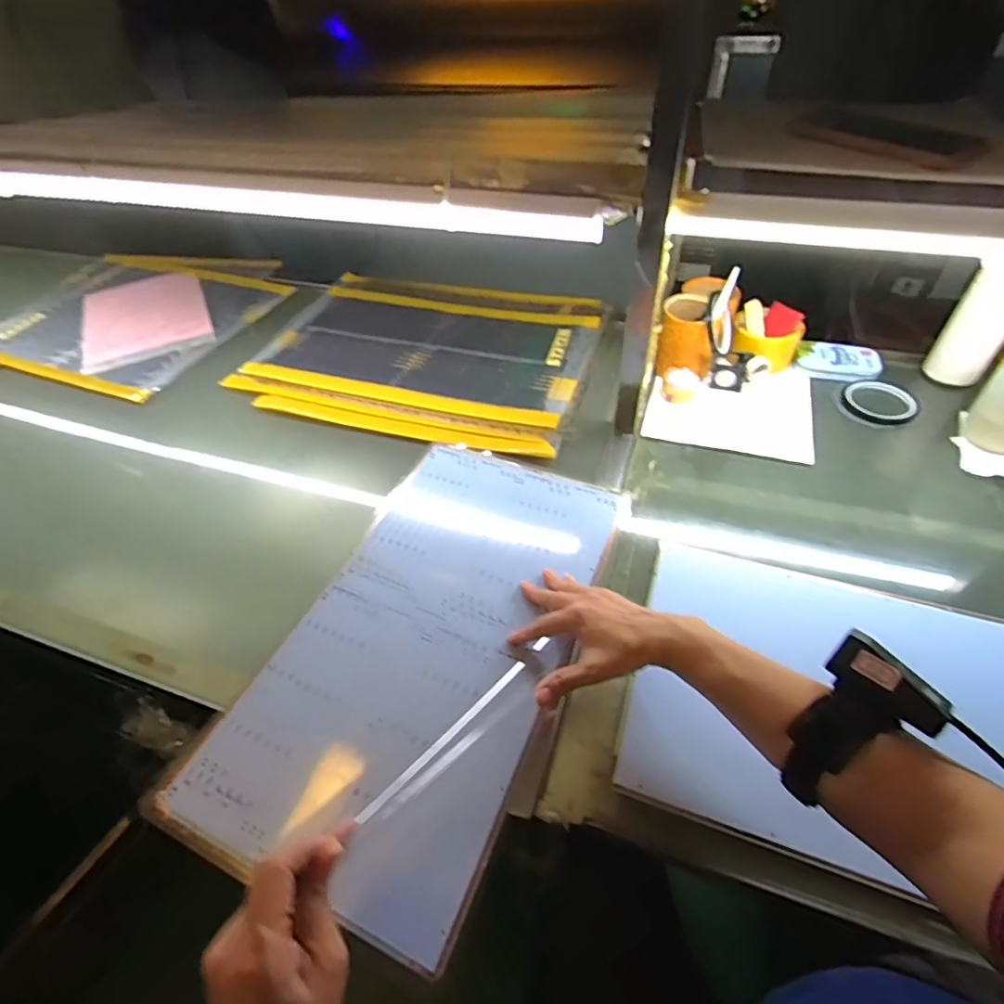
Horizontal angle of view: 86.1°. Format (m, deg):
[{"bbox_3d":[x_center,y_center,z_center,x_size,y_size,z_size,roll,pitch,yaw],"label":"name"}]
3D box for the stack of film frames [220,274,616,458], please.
[{"bbox_3d":[-0.122,-0.269,0.901,0.540,0.022,0.445,14,50,15],"label":"stack of film frames"}]

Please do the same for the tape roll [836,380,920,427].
[{"bbox_3d":[0.521,-0.140,0.744,0.094,0.017,0.098,-2,47,2],"label":"tape roll"}]

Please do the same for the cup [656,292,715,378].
[{"bbox_3d":[0.277,-0.245,0.797,0.083,0.090,0.082,8,49,10],"label":"cup"}]

